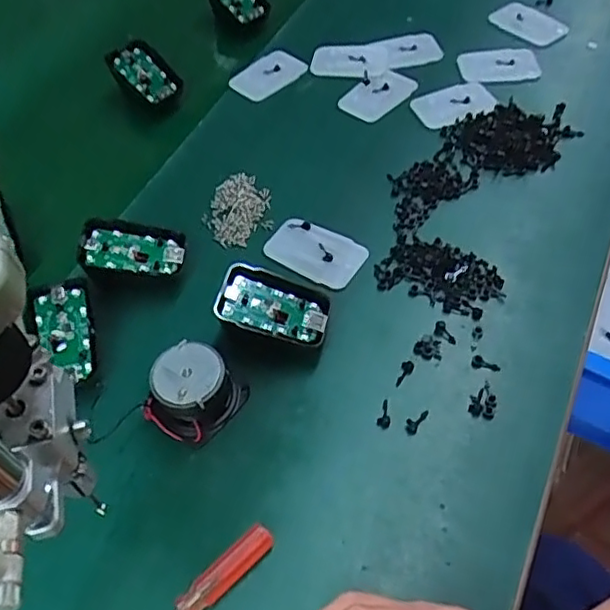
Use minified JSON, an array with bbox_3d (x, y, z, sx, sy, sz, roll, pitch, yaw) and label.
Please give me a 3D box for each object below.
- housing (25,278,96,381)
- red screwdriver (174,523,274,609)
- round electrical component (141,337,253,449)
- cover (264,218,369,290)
[{"bbox_3d":[-0.158,0.017,0.402,0.041,0.008,0.067,-12,73,-5],"label":"housing"},{"bbox_3d":[-0.065,0.161,0.315,0.125,0.011,0.015,-41,62,-21],"label":"red screwdriver"},{"bbox_3d":[-0.068,0.053,0.378,0.048,0.034,0.050,22,60,18],"label":"round electrical component"},{"bbox_3d":[0.008,-0.040,0.460,0.069,0.004,0.046,28,62,21],"label":"cover"}]

